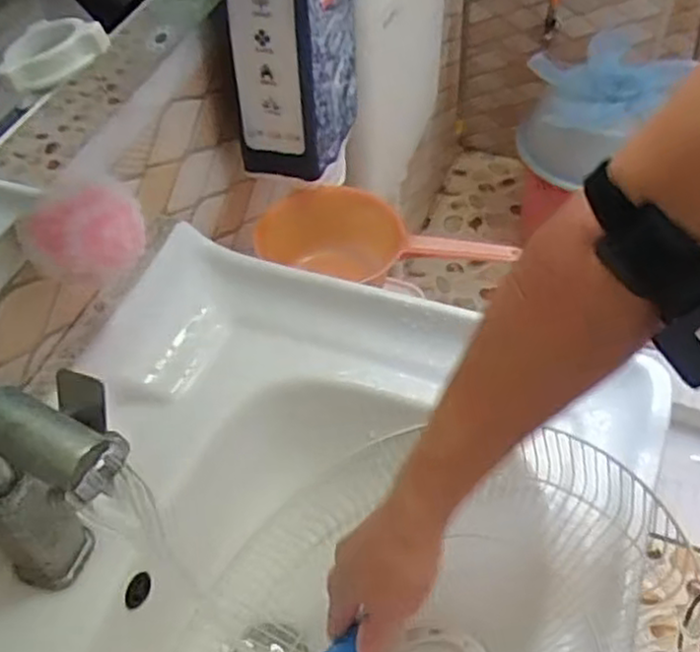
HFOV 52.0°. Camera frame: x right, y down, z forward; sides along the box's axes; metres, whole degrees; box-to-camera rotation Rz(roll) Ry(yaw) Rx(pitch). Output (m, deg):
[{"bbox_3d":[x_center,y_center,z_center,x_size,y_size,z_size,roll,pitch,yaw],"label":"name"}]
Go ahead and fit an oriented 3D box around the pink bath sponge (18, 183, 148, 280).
[{"bbox_3d":[-0.187,-0.067,0.506,0.080,0.057,0.046,-26,54,-15],"label":"pink bath sponge"}]

